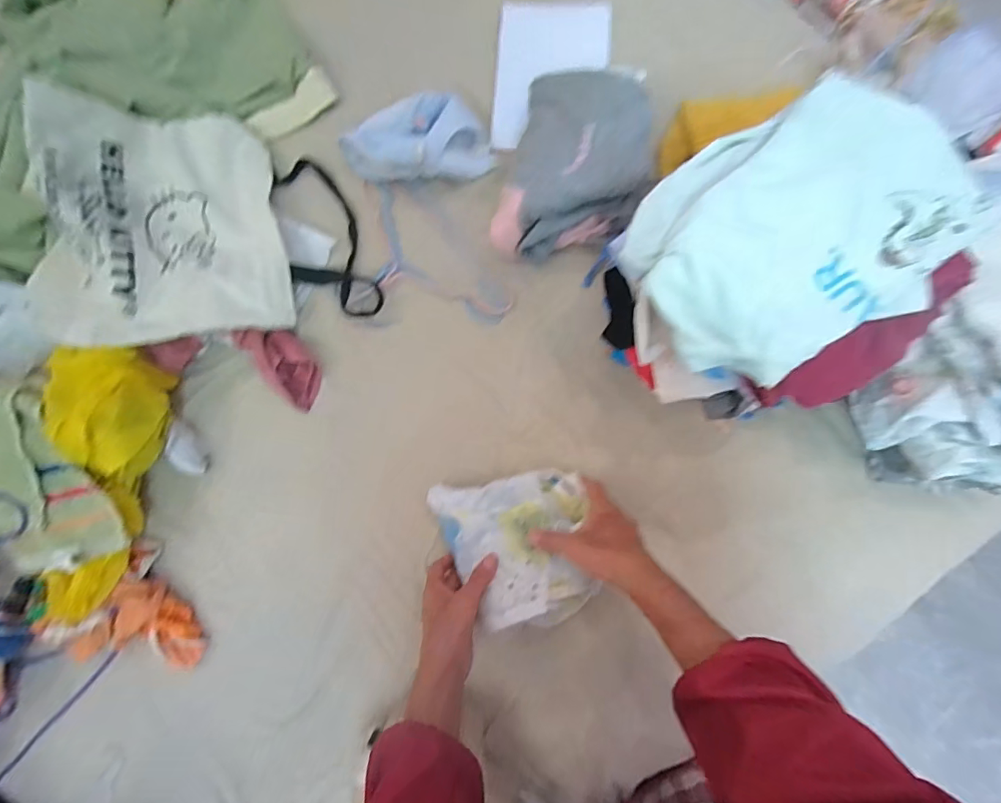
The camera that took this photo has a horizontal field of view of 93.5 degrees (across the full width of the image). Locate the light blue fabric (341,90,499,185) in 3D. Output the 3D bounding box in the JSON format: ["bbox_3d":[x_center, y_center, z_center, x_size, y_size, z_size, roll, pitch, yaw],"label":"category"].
[{"bbox_3d":[-0.109,-0.344,0.615,0.208,0.061,0.103,5,84,6],"label":"light blue fabric"}]

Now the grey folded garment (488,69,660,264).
[{"bbox_3d":[0.084,-0.260,0.547,0.155,0.093,0.195,17,85,7],"label":"grey folded garment"}]

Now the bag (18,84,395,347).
[{"bbox_3d":[-0.385,-0.233,0.593,0.407,0.115,0.315,-9,82,4],"label":"bag"}]

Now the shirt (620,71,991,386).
[{"bbox_3d":[0.206,-0.123,0.333,0.212,0.043,0.172,-28,81,1],"label":"shirt"}]

